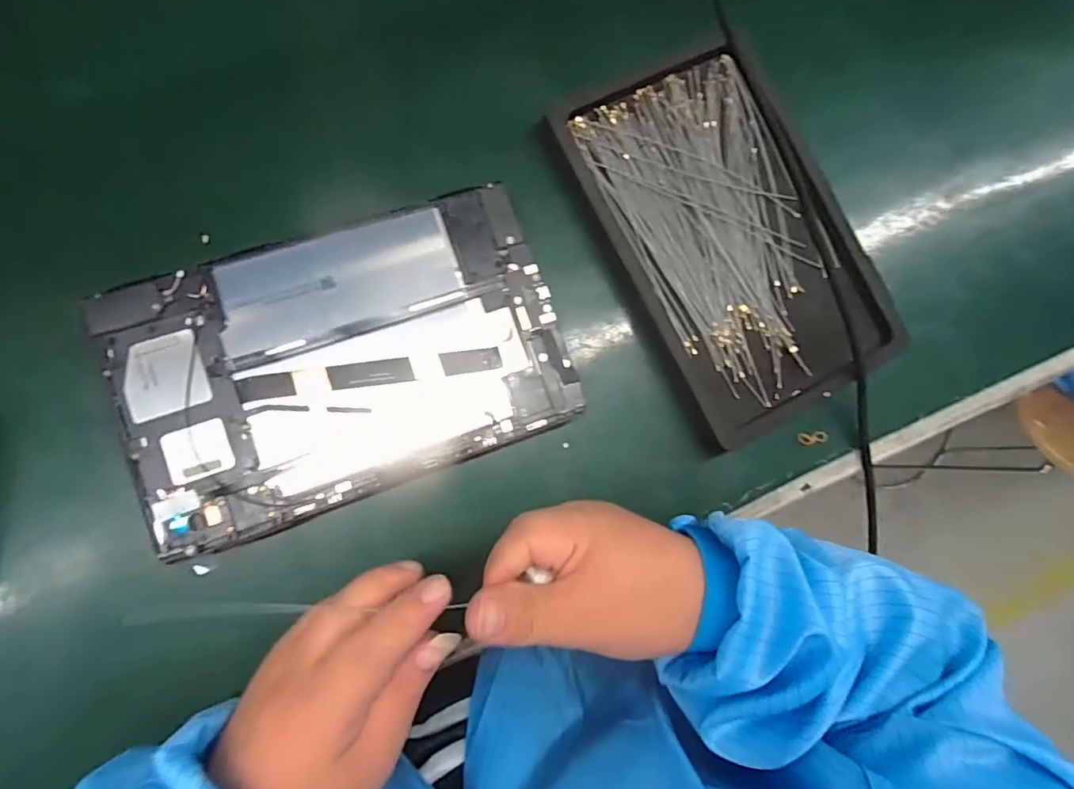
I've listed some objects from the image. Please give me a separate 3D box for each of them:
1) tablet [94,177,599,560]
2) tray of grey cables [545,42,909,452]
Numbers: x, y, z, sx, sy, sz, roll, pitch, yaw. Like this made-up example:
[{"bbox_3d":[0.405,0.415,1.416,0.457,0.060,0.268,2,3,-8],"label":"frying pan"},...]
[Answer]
[{"bbox_3d":[-0.107,-0.019,0.303,0.235,0.018,0.150,-20,87,-9],"label":"tablet"},{"bbox_3d":[0.127,-0.105,0.345,0.150,0.018,0.241,-27,88,-10],"label":"tray of grey cables"}]

